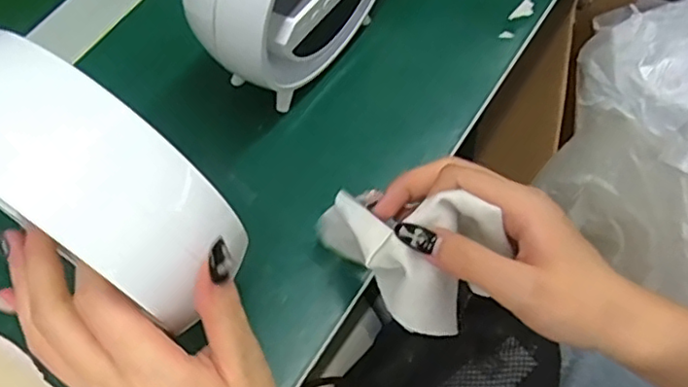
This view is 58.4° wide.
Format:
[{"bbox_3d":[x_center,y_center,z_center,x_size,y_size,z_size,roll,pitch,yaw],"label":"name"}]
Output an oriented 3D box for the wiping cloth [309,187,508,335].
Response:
[{"bbox_3d":[0.028,0.027,0.320,0.091,0.064,0.061,32,69,13],"label":"wiping cloth"}]

